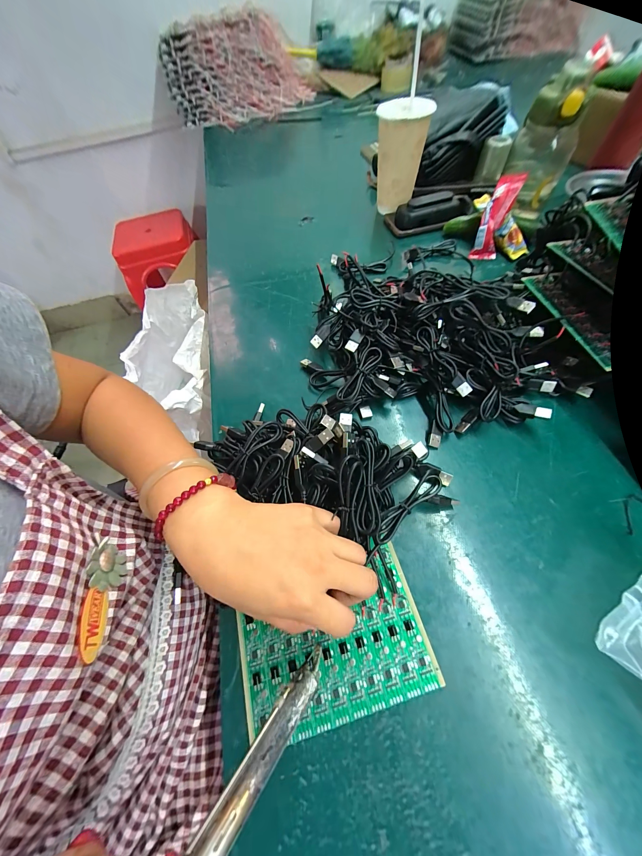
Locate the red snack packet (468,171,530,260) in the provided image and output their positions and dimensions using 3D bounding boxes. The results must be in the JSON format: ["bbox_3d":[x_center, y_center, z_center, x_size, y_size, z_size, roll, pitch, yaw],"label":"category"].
[{"bbox_3d":[0.282,-0.339,0.445,0.039,0.029,0.119,23,108,16],"label":"red snack packet"}]

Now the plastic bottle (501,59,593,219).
[{"bbox_3d":[0.348,-0.434,0.428,0.080,0.150,0.071,10,61,10],"label":"plastic bottle"}]

